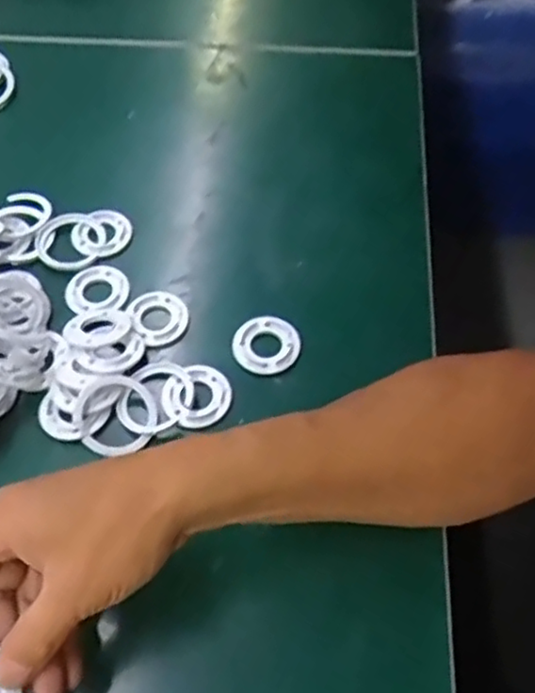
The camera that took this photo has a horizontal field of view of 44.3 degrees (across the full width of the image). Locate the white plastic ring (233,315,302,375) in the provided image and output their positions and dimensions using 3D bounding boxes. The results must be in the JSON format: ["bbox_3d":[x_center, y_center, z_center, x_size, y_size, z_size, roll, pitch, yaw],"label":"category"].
[{"bbox_3d":[-0.001,-0.001,0.444,0.044,0.007,0.043,-1,58,1],"label":"white plastic ring"}]

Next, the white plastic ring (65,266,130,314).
[{"bbox_3d":[-0.121,-0.042,0.469,0.043,0.004,0.039,-7,58,-3],"label":"white plastic ring"}]

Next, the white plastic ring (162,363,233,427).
[{"bbox_3d":[-0.045,0.031,0.422,0.043,0.008,0.040,-1,58,1],"label":"white plastic ring"}]

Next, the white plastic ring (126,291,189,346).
[{"bbox_3d":[-0.075,-0.022,0.457,0.039,0.007,0.043,-19,59,-10],"label":"white plastic ring"}]

